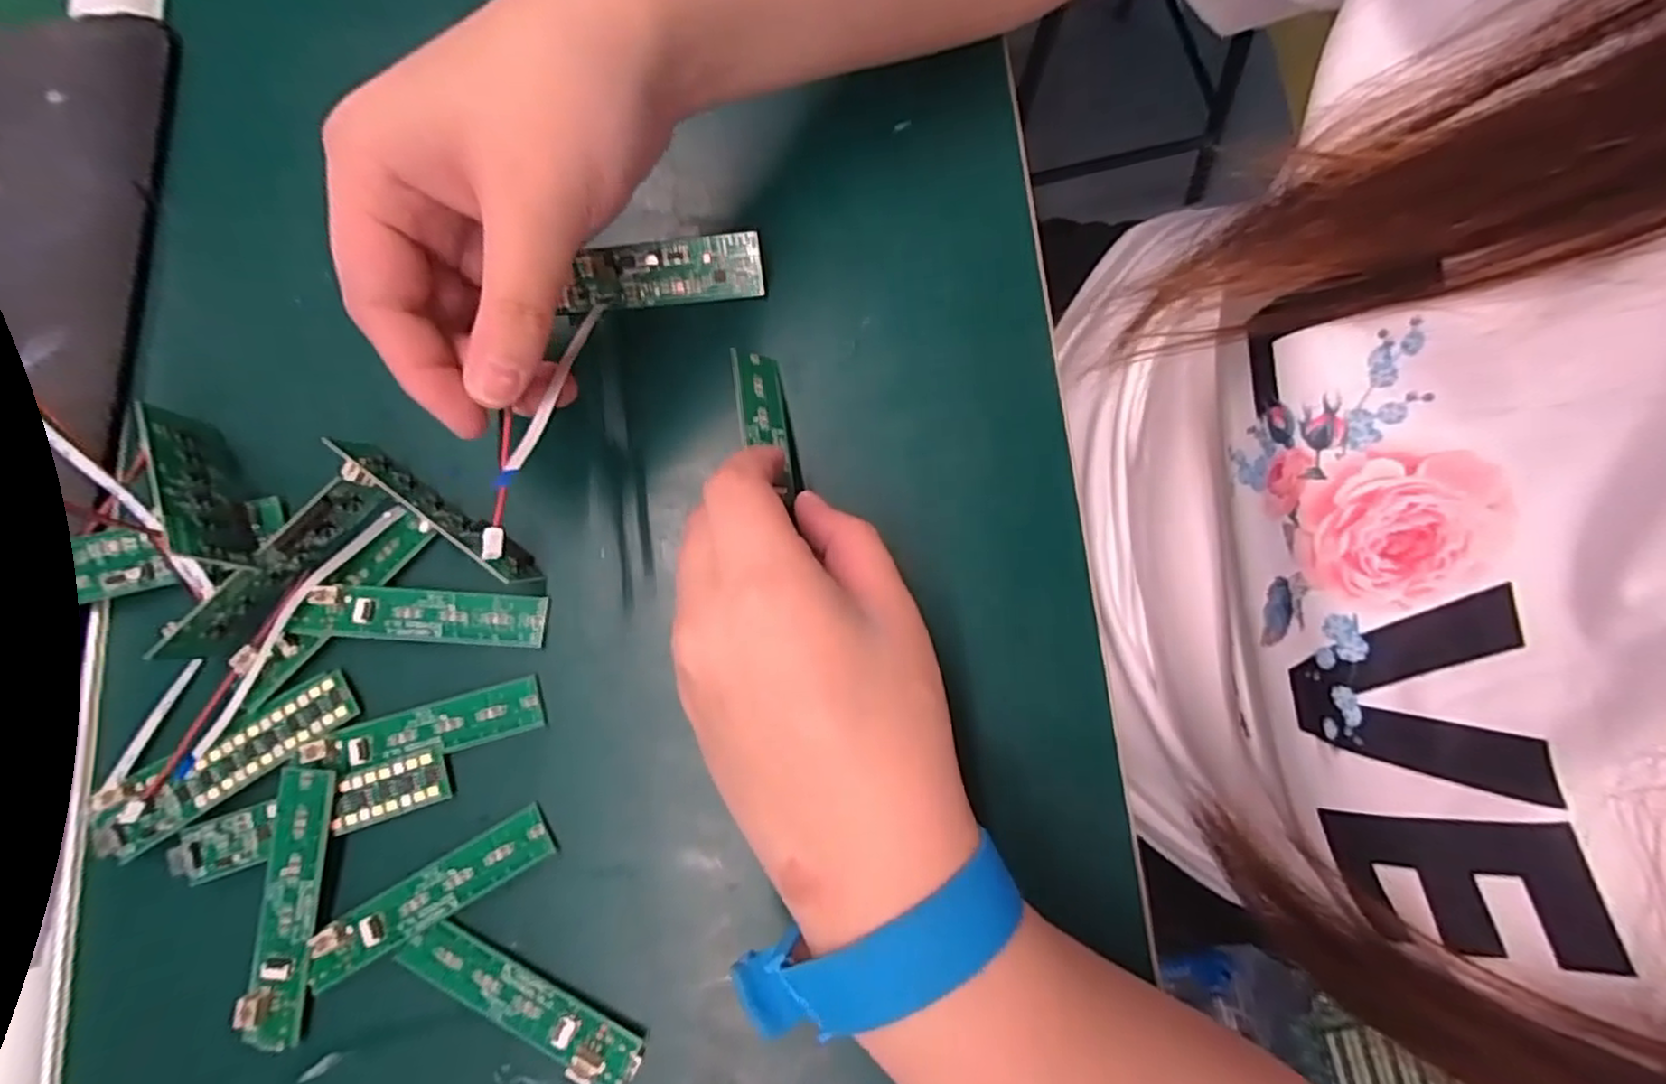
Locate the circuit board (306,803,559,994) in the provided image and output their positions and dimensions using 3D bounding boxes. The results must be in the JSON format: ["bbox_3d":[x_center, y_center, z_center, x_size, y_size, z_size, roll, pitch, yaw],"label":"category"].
[{"bbox_3d":[-0.128,0.113,0.223,0.080,0.005,0.017,-30,80,-6],"label":"circuit board"}]

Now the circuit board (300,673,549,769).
[{"bbox_3d":[-0.137,0.063,0.233,0.077,0.006,0.017,-15,79,-4],"label":"circuit board"}]

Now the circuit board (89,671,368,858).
[{"bbox_3d":[-0.200,0.072,0.229,0.083,0.004,0.022,-33,80,-7],"label":"circuit board"}]

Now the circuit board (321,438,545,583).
[{"bbox_3d":[-0.137,-0.011,0.242,0.078,0.021,0.005,36,105,3],"label":"circuit board"}]

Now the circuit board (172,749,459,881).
[{"bbox_3d":[-0.169,0.088,0.227,0.084,0.004,0.018,-19,79,-4],"label":"circuit board"}]

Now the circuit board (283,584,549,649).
[{"bbox_3d":[-0.140,0.025,0.240,0.081,0.007,0.018,4,74,-4],"label":"circuit board"}]

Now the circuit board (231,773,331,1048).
[{"bbox_3d":[-0.171,0.114,0.220,0.018,0.006,0.082,1,78,0],"label":"circuit board"}]

